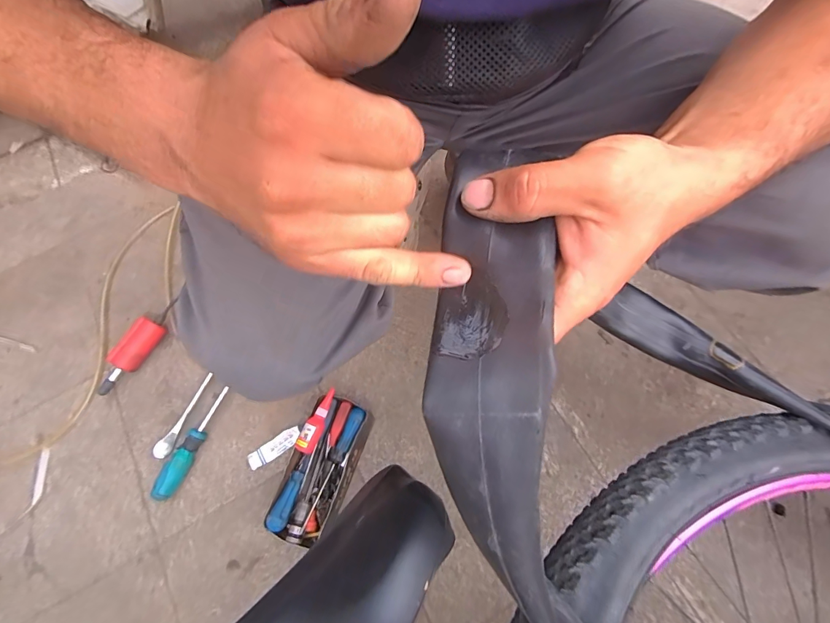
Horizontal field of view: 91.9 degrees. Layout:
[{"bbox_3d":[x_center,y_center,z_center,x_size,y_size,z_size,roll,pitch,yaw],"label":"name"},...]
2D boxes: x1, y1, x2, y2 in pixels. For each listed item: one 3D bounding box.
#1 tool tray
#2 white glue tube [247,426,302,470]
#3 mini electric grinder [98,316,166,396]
[{"bbox_3d":[-0.136,0.220,0.576,0.091,0.060,0.194,17,71,10],"label":"tool tray"},{"bbox_3d":[-0.213,0.207,0.612,0.087,0.011,0.027,-32,73,-9],"label":"white glue tube"},{"bbox_3d":[-0.468,0.076,0.661,0.040,0.041,0.134,23,72,11],"label":"mini electric grinder"}]

